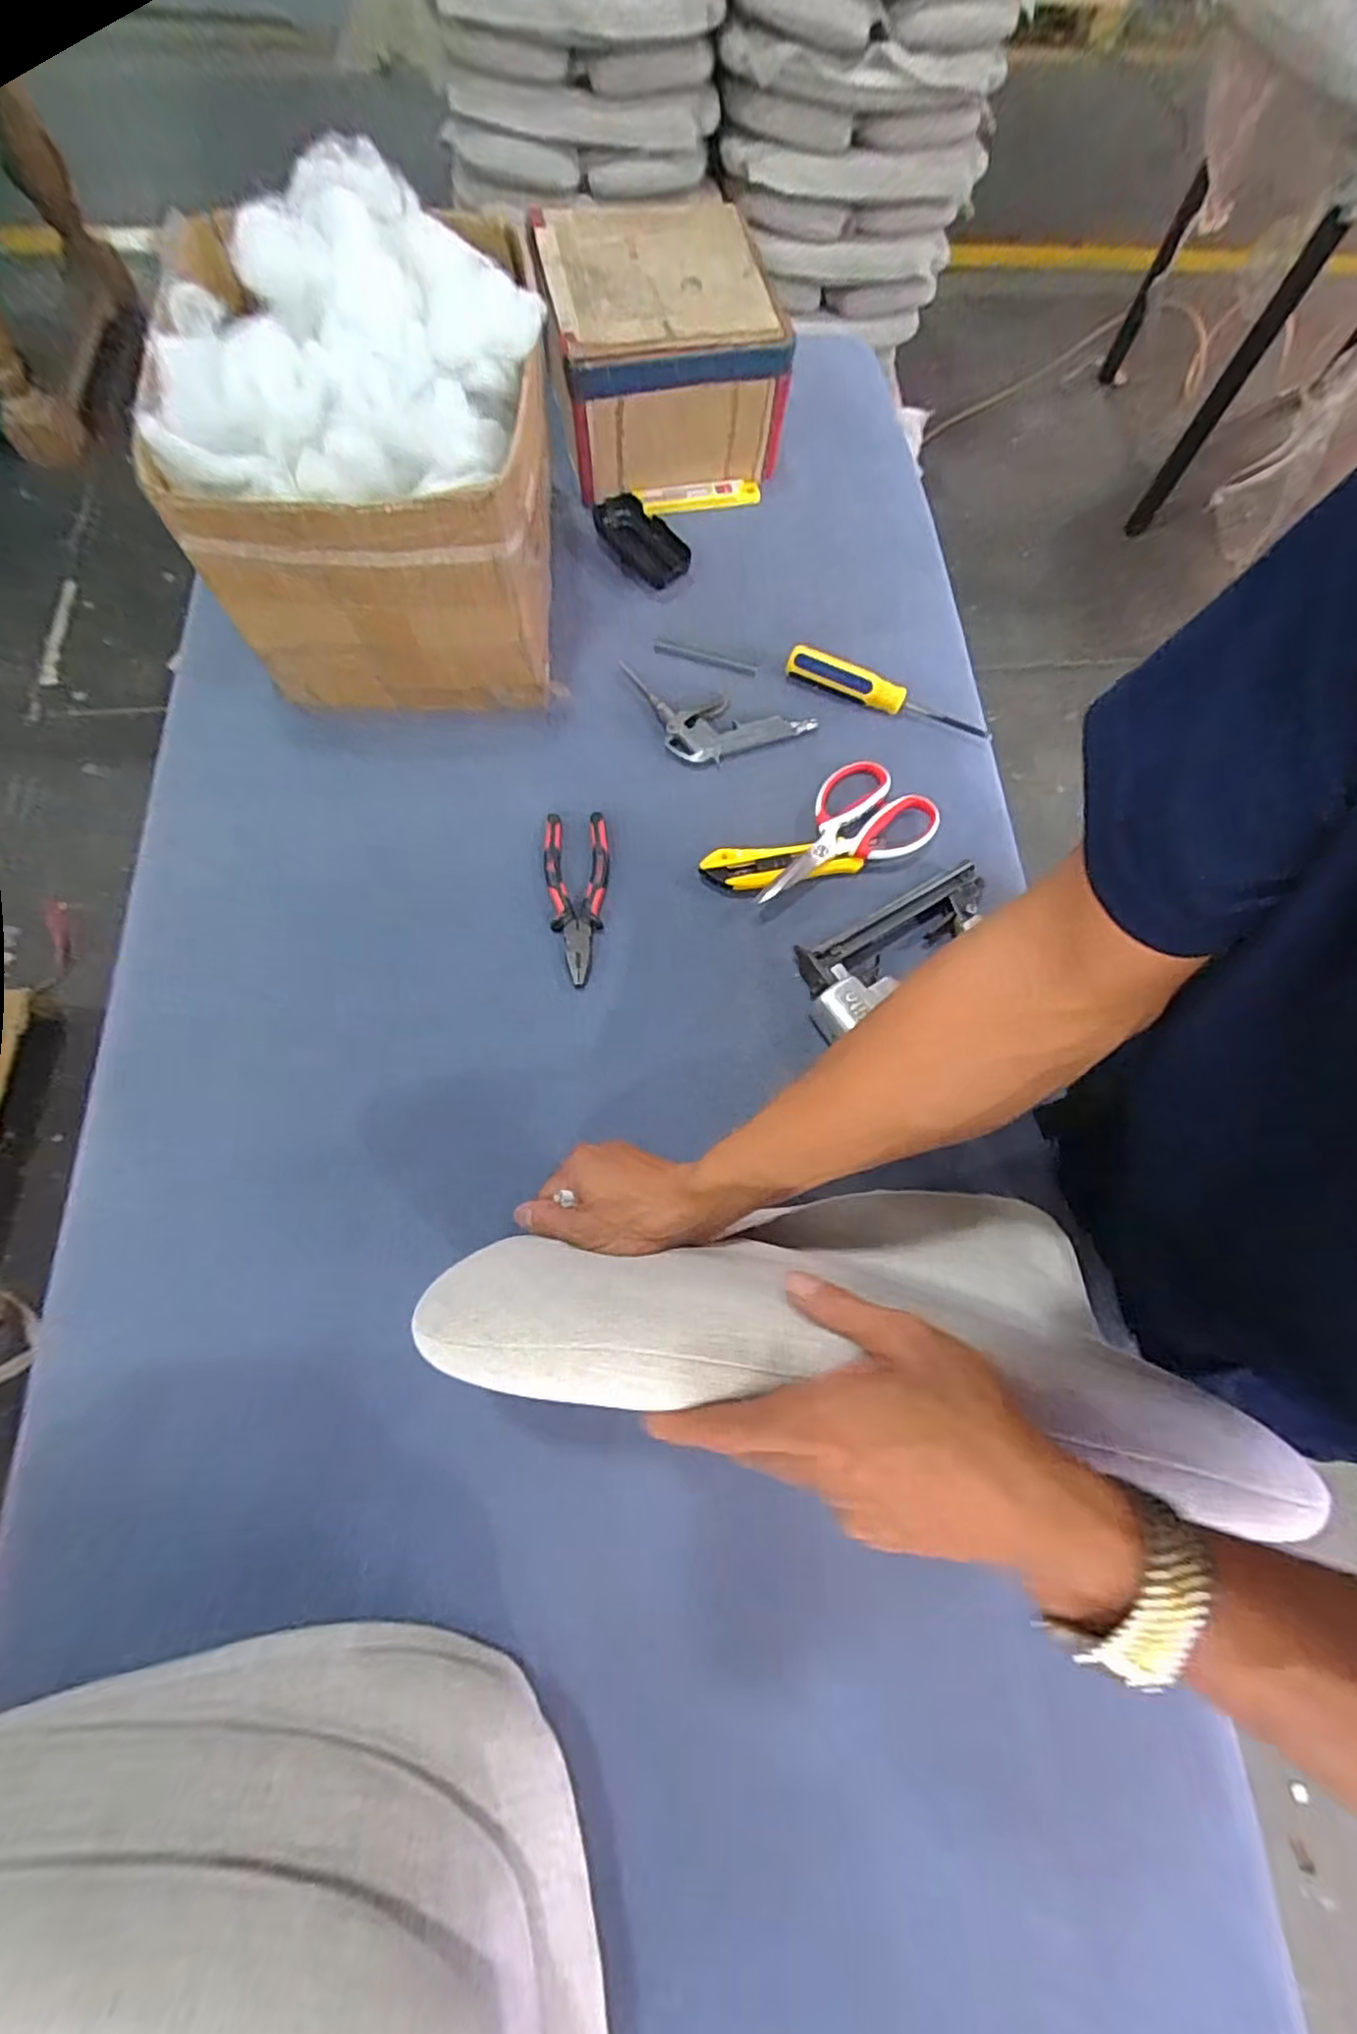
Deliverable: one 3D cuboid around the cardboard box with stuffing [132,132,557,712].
[{"bbox_3d":[-0.231,-0.441,0.558,0.256,0.230,0.282,-3,72,-3],"label":"cardboard box with stuffing"}]

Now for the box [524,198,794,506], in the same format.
[{"bbox_3d":[-0.020,-0.649,0.680,0.211,0.148,0.215,-8,73,-5],"label":"box"}]

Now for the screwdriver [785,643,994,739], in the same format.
[{"bbox_3d":[0.193,-0.298,0.637,0.190,0.027,0.034,23,73,5],"label":"screwdriver"}]

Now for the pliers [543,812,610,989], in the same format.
[{"bbox_3d":[-0.082,-0.101,0.573,0.053,0.012,0.152,-6,72,-4],"label":"pliers"}]

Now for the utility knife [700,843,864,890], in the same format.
[{"bbox_3d":[0.088,-0.128,0.585,0.134,0.016,0.035,-6,72,-4],"label":"utility knife"}]

